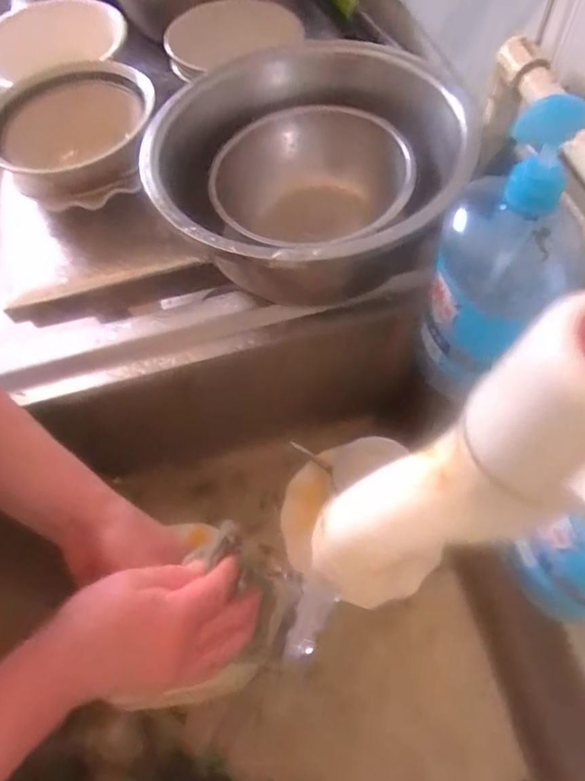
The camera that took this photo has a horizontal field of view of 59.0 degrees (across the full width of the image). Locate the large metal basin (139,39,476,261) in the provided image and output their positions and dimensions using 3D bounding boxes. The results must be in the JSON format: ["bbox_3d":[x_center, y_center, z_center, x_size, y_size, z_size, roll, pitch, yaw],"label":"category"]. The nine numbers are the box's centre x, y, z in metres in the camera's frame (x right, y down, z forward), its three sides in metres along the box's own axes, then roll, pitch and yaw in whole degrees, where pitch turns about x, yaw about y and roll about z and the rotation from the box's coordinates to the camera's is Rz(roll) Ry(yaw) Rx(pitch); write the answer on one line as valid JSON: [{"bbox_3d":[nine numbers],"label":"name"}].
[{"bbox_3d":[0.008,-0.229,0.575,0.299,0.145,0.325,-1,62,2],"label":"large metal basin"}]

